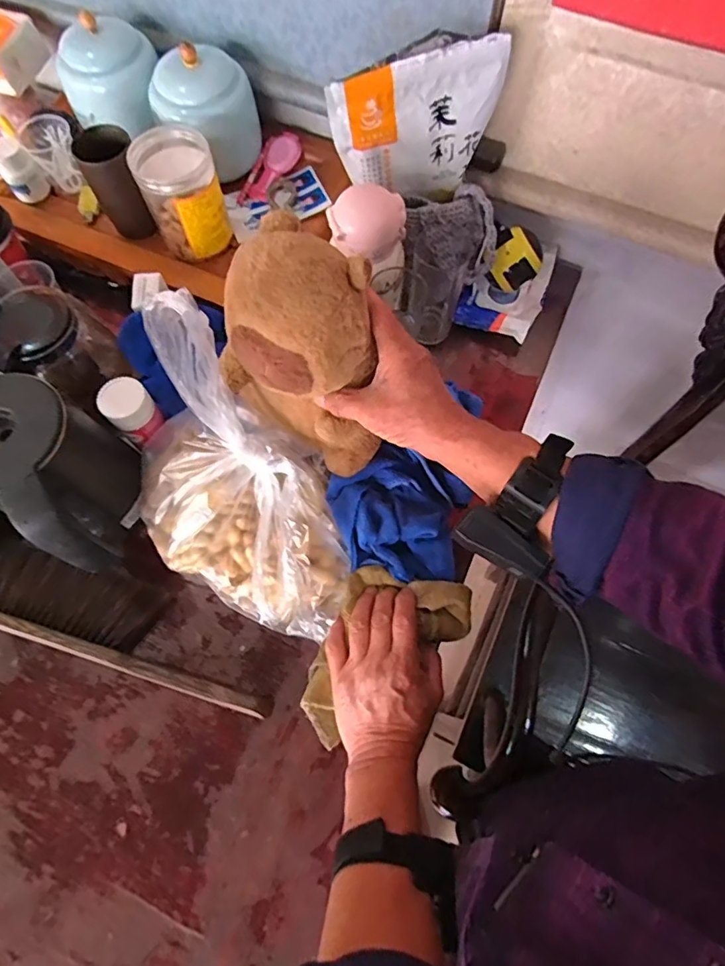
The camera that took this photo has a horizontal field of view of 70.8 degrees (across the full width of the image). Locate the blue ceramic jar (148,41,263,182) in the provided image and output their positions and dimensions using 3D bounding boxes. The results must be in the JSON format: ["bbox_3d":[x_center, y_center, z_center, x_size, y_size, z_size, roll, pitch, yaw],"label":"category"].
[{"bbox_3d":[-0.184,-0.441,0.603,0.088,0.113,0.087,0,70,0],"label":"blue ceramic jar"}]

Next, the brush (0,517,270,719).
[{"bbox_3d":[-0.254,0.136,0.516,0.353,0.034,0.091,19,71,7],"label":"brush"}]

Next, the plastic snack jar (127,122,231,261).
[{"bbox_3d":[-0.200,-0.323,0.573,0.082,0.100,0.079,0,70,0],"label":"plastic snack jar"}]

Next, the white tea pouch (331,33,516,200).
[{"bbox_3d":[0.055,-0.355,0.510,0.167,0.119,0.032,-12,70,-4],"label":"white tea pouch"}]

